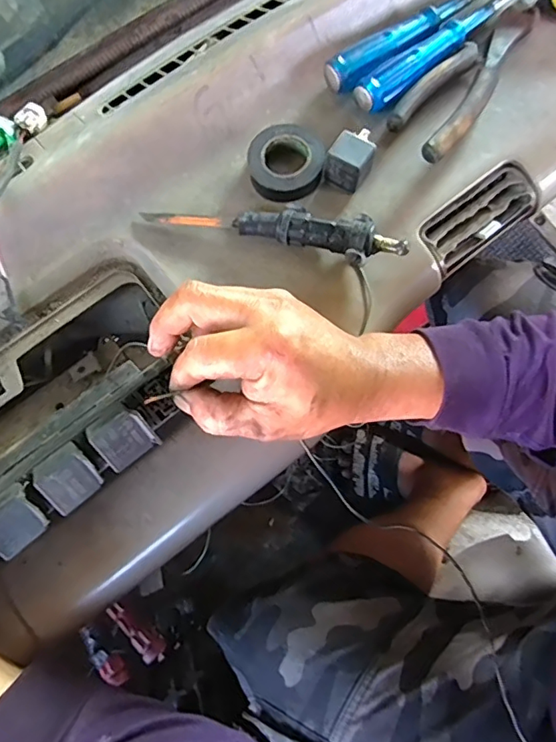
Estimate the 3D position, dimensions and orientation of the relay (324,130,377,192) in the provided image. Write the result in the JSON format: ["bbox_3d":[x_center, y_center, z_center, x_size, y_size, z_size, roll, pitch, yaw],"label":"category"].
[{"bbox_3d":[0.057,-0.163,0.407,0.030,0.027,0.037,35,79,10],"label":"relay"}]

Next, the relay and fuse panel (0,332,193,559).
[{"bbox_3d":[-0.154,0.068,0.326,0.211,0.028,0.086,-41,40,-17],"label":"relay and fuse panel"}]

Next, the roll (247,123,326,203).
[{"bbox_3d":[0.006,-0.162,0.414,0.056,0.018,0.059,0,76,2],"label":"roll"}]

